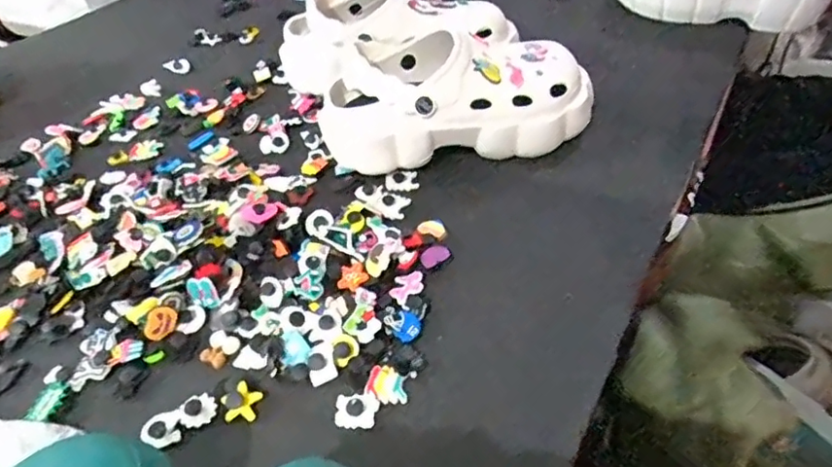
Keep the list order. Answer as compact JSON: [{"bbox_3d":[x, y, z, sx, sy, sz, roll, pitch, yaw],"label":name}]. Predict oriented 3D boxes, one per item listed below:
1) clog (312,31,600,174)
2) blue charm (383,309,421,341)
[{"bbox_3d":[0.044,-0.128,0.554,0.268,0.103,0.108,-7,43,1],"label":"clog"},{"bbox_3d":[-0.008,0.067,0.409,0.022,0.007,0.024,-24,46,-17],"label":"blue charm"}]

